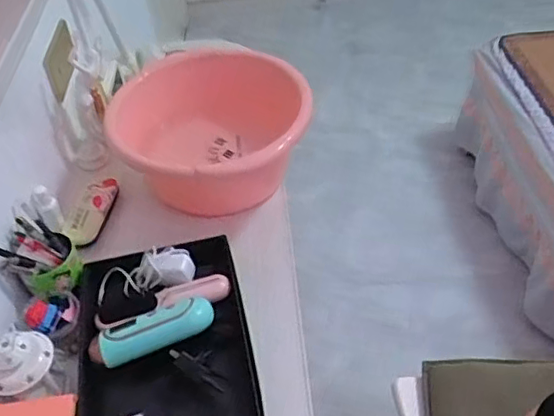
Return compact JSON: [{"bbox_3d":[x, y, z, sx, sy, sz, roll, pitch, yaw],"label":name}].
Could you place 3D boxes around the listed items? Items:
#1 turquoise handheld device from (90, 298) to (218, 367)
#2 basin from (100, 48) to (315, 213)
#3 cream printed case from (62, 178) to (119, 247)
[{"bbox_3d":[-0.165,0.162,0.780,0.167,0.031,0.061,-16,45,-9],"label":"turquoise handheld device"},{"bbox_3d":[-0.113,-0.127,1.053,0.352,0.162,0.352,-3,45,3],"label":"basin"},{"bbox_3d":[-0.318,0.005,1.013,0.052,0.032,0.132,6,46,12],"label":"cream printed case"}]

